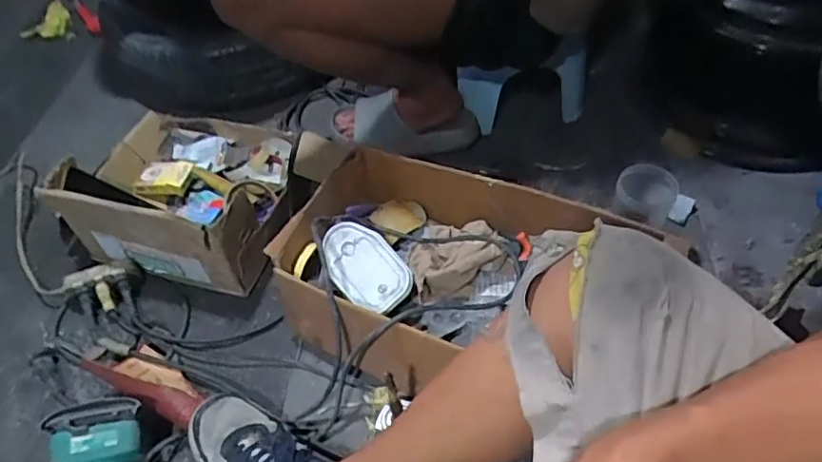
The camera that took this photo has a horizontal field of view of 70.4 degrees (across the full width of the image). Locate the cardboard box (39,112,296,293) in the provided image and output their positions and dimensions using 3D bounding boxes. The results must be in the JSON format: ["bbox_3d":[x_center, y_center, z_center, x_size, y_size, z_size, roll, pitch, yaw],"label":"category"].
[{"bbox_3d":[-0.351,-0.085,0.917,0.324,0.161,0.301,8,52,10],"label":"cardboard box"}]

